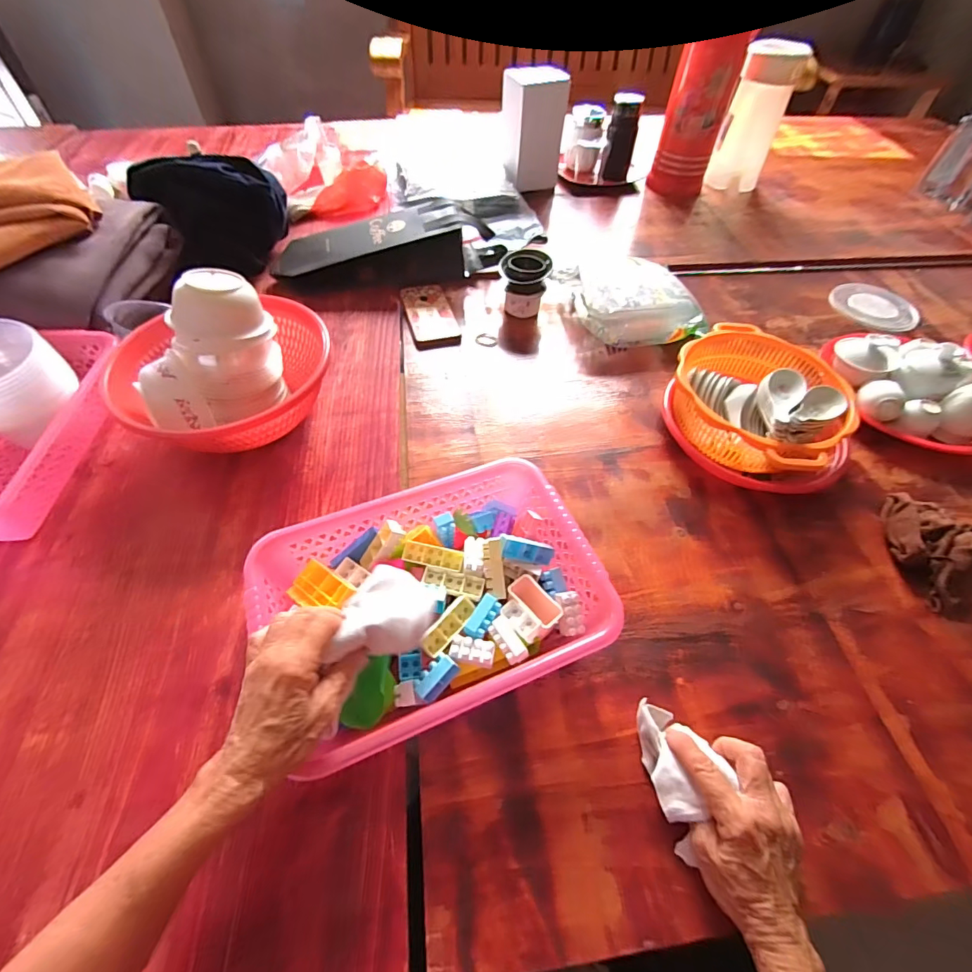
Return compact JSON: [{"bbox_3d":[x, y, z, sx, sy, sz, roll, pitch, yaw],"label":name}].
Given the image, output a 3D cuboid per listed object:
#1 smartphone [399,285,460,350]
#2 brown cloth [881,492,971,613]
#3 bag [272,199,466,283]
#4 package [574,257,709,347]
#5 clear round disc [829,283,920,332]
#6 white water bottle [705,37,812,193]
[{"bbox_3d":[-0.097,-0.295,0.783,0.081,0.012,0.170,-13,55,-11],"label":"smartphone"},{"bbox_3d":[0.512,0.071,0.521,0.083,0.038,0.141,11,54,7],"label":"brown cloth"},{"bbox_3d":[-0.199,-0.416,0.813,0.347,0.093,0.126,-10,55,-9],"label":"bag"},{"bbox_3d":[0.251,-0.319,0.775,0.190,0.068,0.192,-6,54,-6],"label":"package"},{"bbox_3d":[0.704,-0.326,0.830,0.142,0.013,0.123,39,62,24],"label":"clear round disc"},{"bbox_3d":[0.605,-0.826,1.037,0.121,0.250,0.091,17,55,11],"label":"white water bottle"}]

